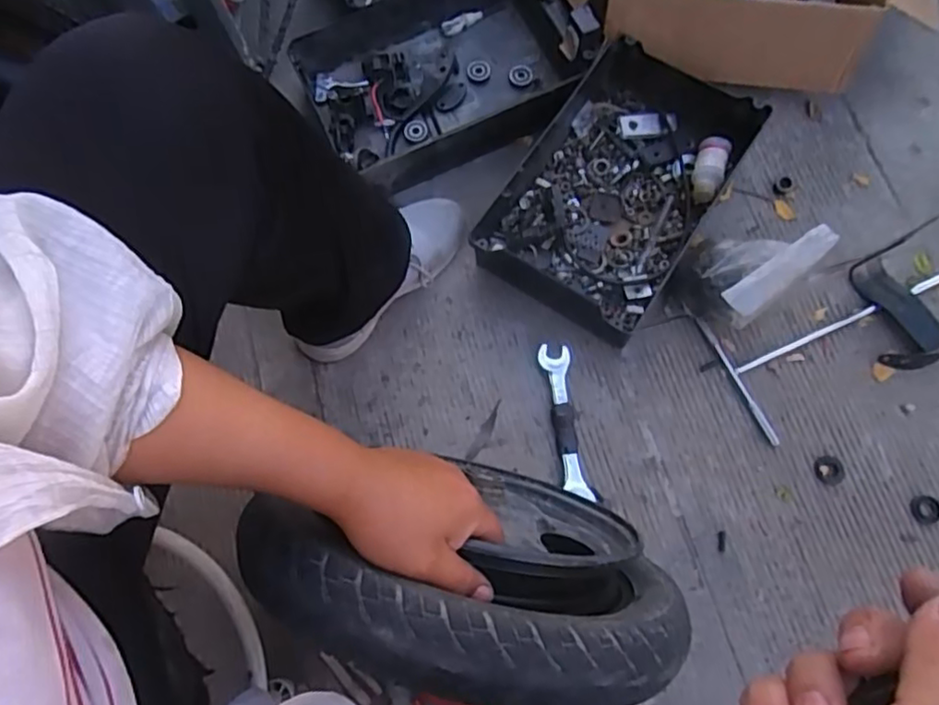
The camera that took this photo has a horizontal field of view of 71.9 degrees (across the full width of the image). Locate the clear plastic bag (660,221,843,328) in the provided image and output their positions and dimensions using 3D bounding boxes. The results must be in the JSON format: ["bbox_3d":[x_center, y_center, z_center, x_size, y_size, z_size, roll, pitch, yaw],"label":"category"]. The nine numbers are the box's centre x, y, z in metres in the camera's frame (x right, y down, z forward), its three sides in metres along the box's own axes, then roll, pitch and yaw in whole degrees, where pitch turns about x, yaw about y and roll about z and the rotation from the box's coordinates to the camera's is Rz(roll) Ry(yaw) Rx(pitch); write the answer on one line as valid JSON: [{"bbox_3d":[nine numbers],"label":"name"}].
[{"bbox_3d":[0.293,-0.089,0.710,0.127,0.125,0.099,-40,76,-10],"label":"clear plastic bag"}]

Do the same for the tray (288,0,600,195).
[{"bbox_3d":[-0.027,-0.357,0.833,0.347,0.081,0.241,-21,74,-4],"label":"tray"}]

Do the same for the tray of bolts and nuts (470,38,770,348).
[{"bbox_3d":[0.171,-0.197,0.778,0.222,0.072,0.326,32,77,11],"label":"tray of bolts and nuts"}]

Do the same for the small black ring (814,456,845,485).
[{"bbox_3d":[0.397,0.130,0.712,0.031,0.004,0.033,-1,73,2],"label":"small black ring"}]

